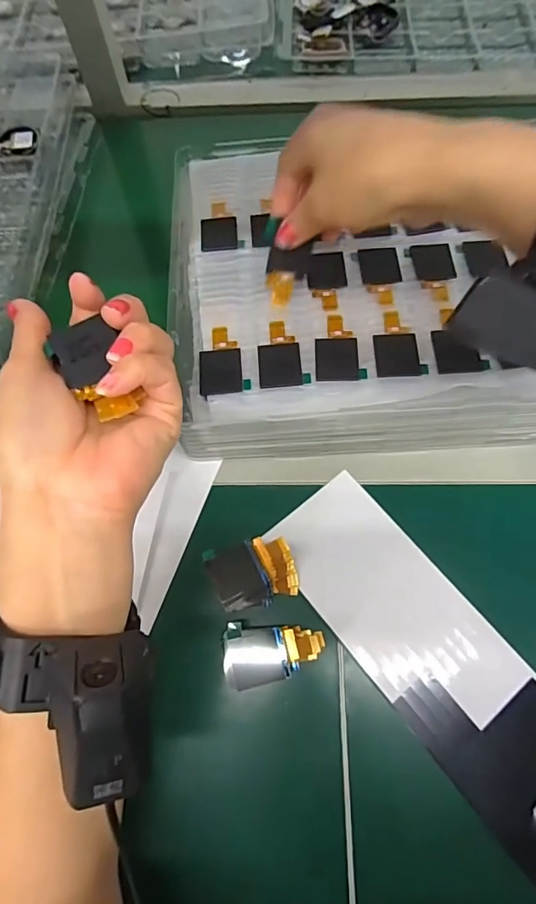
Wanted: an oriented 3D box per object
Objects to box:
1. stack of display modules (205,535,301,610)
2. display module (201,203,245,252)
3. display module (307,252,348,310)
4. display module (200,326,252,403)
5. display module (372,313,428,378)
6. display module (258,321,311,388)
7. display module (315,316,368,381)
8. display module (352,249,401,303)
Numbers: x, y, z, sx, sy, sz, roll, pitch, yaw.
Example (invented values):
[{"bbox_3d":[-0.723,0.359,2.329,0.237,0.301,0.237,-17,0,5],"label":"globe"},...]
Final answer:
[{"bbox_3d":[-0.009,0.082,0.311,0.054,0.045,0.038,-18,68,-6],"label":"stack of display modules"},{"bbox_3d":[-0.037,-0.175,0.356,0.031,0.004,0.049,-9,68,-2],"label":"display module"},{"bbox_3d":[0.042,-0.122,0.329,0.027,0.004,0.050,-2,68,0],"label":"display module"},{"bbox_3d":[-0.031,-0.061,0.308,0.031,0.004,0.050,-9,68,-3],"label":"display module"},{"bbox_3d":[0.085,-0.072,0.305,0.031,0.004,0.049,-2,68,0],"label":"display module"},{"bbox_3d":[0.009,-0.066,0.307,0.031,0.004,0.050,-4,68,-1],"label":"display module"},{"bbox_3d":[0.047,-0.070,0.306,0.031,0.004,0.051,-1,68,1],"label":"display module"},{"bbox_3d":[0.079,-0.125,0.330,0.031,0.005,0.052,-3,68,0],"label":"display module"}]

